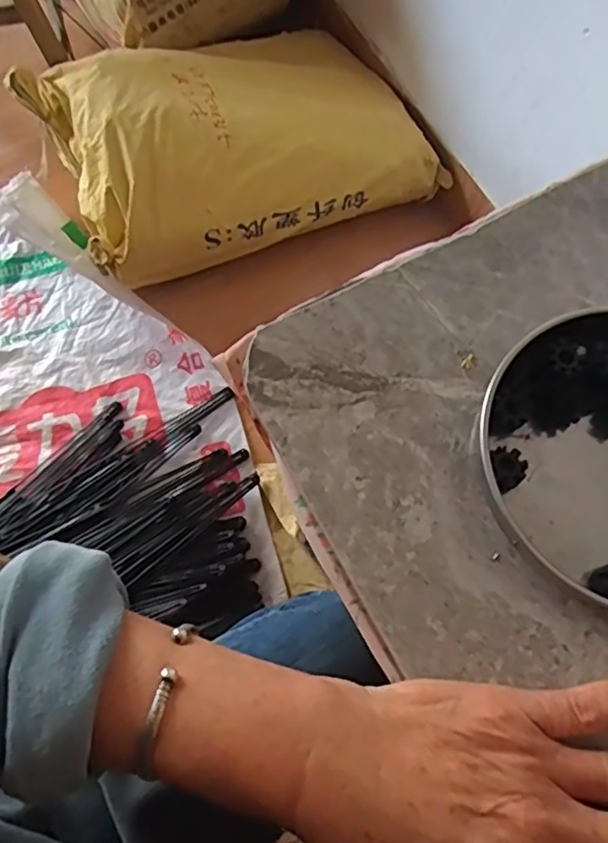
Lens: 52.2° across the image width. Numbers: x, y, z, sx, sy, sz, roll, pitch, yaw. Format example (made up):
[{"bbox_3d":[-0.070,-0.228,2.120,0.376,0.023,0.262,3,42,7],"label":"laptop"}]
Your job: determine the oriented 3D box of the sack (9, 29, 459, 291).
[{"bbox_3d":[-0.131,-0.548,1.152,0.657,0.206,0.452,-21,73,-7],"label":"sack"}]

